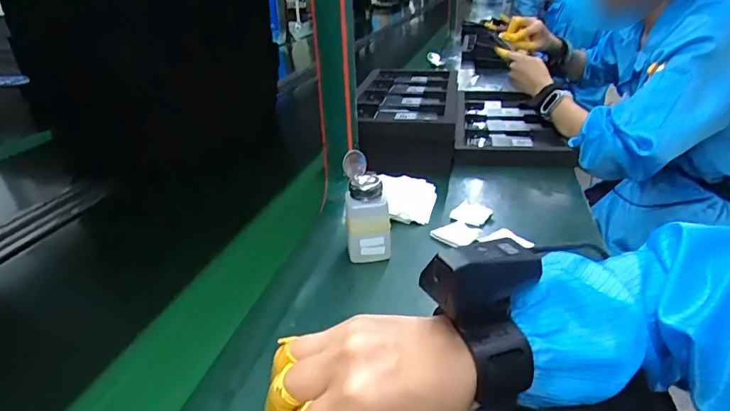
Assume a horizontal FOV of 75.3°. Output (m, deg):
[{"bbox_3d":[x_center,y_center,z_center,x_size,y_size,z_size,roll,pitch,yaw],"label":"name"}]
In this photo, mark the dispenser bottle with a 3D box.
[{"bbox_3d":[0.003,0.001,0.584,0.053,0.128,0.043,-1,27,1],"label":"dispenser bottle"}]

